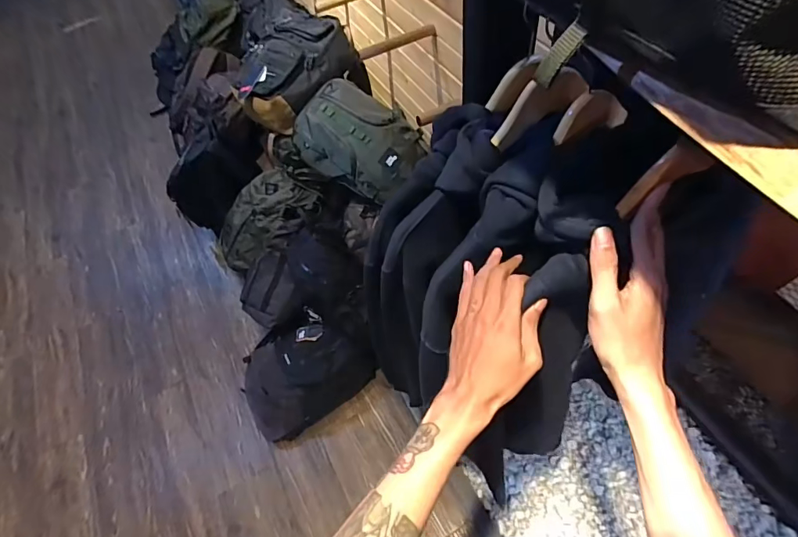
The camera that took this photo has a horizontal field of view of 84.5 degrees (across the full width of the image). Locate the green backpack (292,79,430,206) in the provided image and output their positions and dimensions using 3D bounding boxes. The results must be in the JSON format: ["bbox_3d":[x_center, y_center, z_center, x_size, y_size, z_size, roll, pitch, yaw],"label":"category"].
[{"bbox_3d":[-0.136,-0.413,1.403,0.361,0.198,0.247,30,66,19],"label":"green backpack"}]

